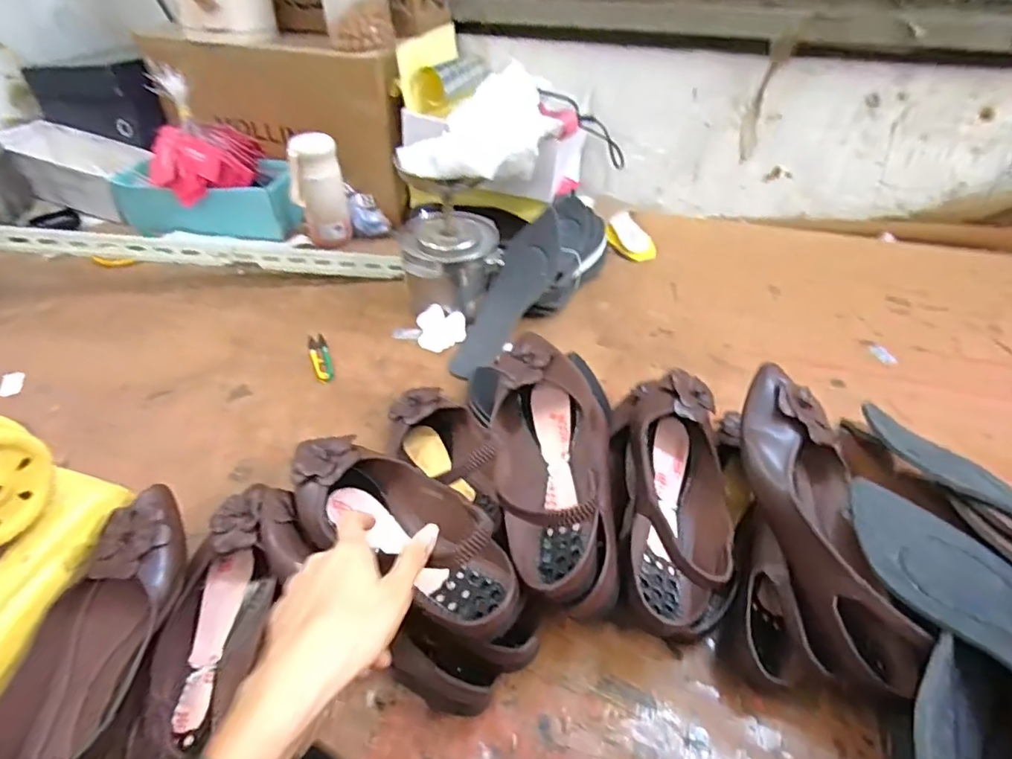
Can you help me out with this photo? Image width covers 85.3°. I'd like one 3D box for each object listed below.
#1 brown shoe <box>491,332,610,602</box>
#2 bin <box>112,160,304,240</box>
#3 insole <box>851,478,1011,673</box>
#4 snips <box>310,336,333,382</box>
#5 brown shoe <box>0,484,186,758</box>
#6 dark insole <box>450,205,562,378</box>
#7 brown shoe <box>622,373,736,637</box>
[{"bbox_3d":[0.040,0.056,0.479,0.103,0.074,0.258,-1,43,-1],"label":"brown shoe"},{"bbox_3d":[-0.523,-0.323,0.986,0.336,0.091,0.136,4,43,5],"label":"bin"},{"bbox_3d":[0.339,0.163,0.362,0.076,0.031,0.260,-9,29,-9],"label":"insole"},{"bbox_3d":[-0.252,-0.029,0.746,0.025,0.012,0.092,-16,45,-16],"label":"snips"},{"bbox_3d":[-0.322,0.214,0.420,0.096,0.079,0.264,3,55,3],"label":"brown shoe"},{"bbox_3d":[0.003,-0.112,0.743,0.075,0.023,0.249,27,85,26],"label":"dark insole"},{"bbox_3d":[0.163,0.104,0.498,0.101,0.100,0.246,10,44,11],"label":"brown shoe"}]

